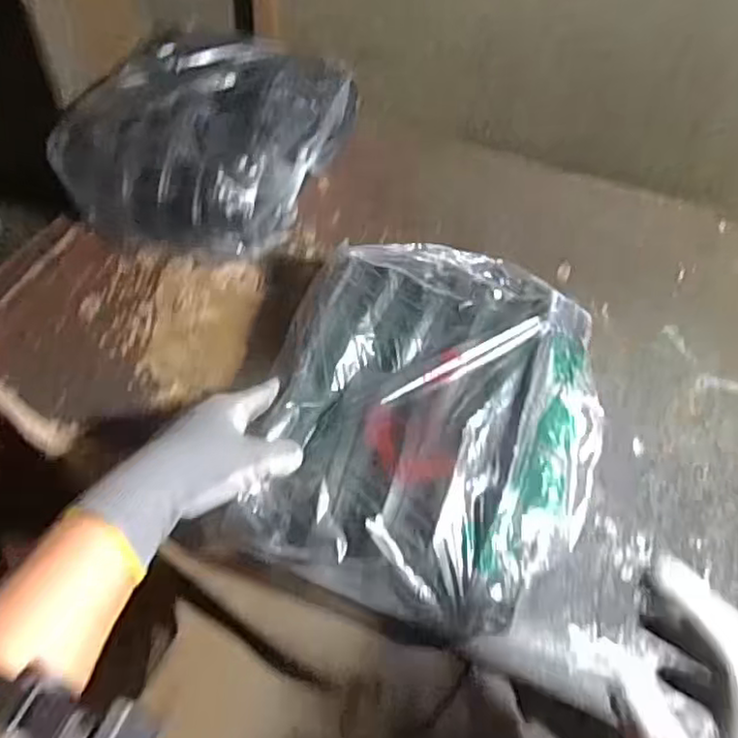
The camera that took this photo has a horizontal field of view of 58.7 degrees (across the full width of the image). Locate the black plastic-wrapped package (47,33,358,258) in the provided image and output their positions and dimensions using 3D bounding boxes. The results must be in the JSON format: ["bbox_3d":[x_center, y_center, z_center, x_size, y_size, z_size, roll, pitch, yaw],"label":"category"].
[{"bbox_3d":[-0.166,-0.259,0.711,0.223,0.118,0.289,19,55,9],"label":"black plastic-wrapped package"}]

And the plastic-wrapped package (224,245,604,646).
[{"bbox_3d":[0.050,0.034,0.491,0.240,0.067,0.280,14,54,6],"label":"plastic-wrapped package"}]

